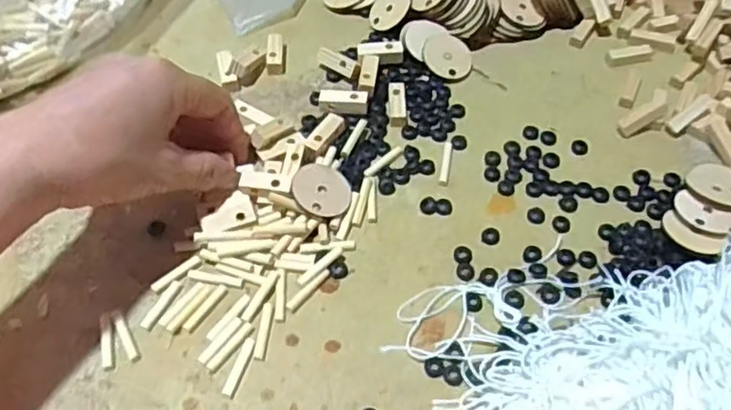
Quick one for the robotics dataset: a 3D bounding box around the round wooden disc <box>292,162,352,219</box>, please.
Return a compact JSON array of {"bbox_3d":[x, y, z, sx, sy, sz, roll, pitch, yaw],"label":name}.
[{"bbox_3d":[-0.025,-0.008,0.374,0.035,0.004,0.032,9,55,-13],"label":"round wooden disc"}]

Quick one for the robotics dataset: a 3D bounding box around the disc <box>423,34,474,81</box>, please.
[{"bbox_3d":[0.056,-0.101,0.445,0.034,0.004,0.033,3,75,-10],"label":"disc"}]

